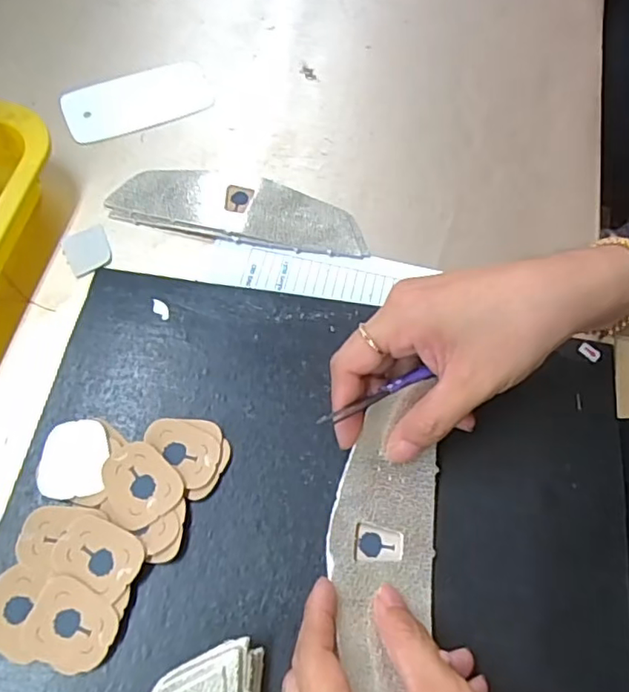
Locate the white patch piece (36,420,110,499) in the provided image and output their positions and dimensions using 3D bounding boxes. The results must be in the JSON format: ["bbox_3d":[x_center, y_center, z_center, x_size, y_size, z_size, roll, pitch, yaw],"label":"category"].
[{"bbox_3d":[-0.119,0.055,0.293,0.032,0.004,0.038,2,65,-3],"label":"white patch piece"}]

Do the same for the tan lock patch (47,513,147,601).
[{"bbox_3d":[-0.099,0.096,0.274,0.040,0.005,0.028,22,65,6],"label":"tan lock patch"}]

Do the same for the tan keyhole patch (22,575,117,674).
[{"bbox_3d":[-0.108,0.125,0.265,0.039,0.008,0.034,24,66,7],"label":"tan keyhole patch"}]

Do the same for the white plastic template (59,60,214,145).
[{"bbox_3d":[-0.129,-0.181,0.436,0.106,0.006,0.051,-22,73,-13],"label":"white plastic template"}]

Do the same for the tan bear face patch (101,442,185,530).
[{"bbox_3d":[-0.086,0.067,0.289,0.038,0.005,0.035,41,69,15],"label":"tan bear face patch"}]

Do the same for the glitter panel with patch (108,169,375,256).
[{"bbox_3d":[-0.049,-0.092,0.396,0.166,0.007,0.052,9,65,1],"label":"glitter panel with patch"}]

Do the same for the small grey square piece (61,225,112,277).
[{"bbox_3d":[-0.145,-0.062,0.378,0.027,0.004,0.034,-21,68,-13],"label":"small grey square piece"}]

